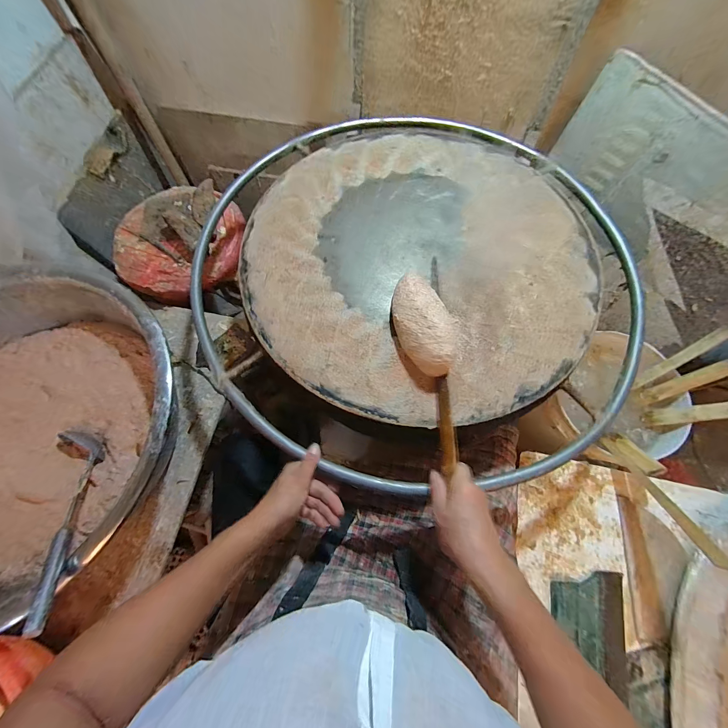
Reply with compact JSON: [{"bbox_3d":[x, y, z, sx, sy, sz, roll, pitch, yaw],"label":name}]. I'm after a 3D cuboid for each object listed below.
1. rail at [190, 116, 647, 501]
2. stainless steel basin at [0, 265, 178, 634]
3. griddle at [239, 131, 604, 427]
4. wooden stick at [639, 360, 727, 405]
[{"bbox_3d":[0.090,-0.209,0.588,0.845,0.047,0.840,0,69,0],"label":"rail"},{"bbox_3d":[-0.644,0.116,0.556,0.638,0.145,0.595,0,69,0],"label":"stainless steel basin"},{"bbox_3d":[0.095,-0.202,0.554,0.603,0.015,0.600,0,69,0],"label":"griddle"},{"bbox_3d":[0.676,0.041,0.646,0.154,0.014,0.030,-37,66,34],"label":"wooden stick"}]

